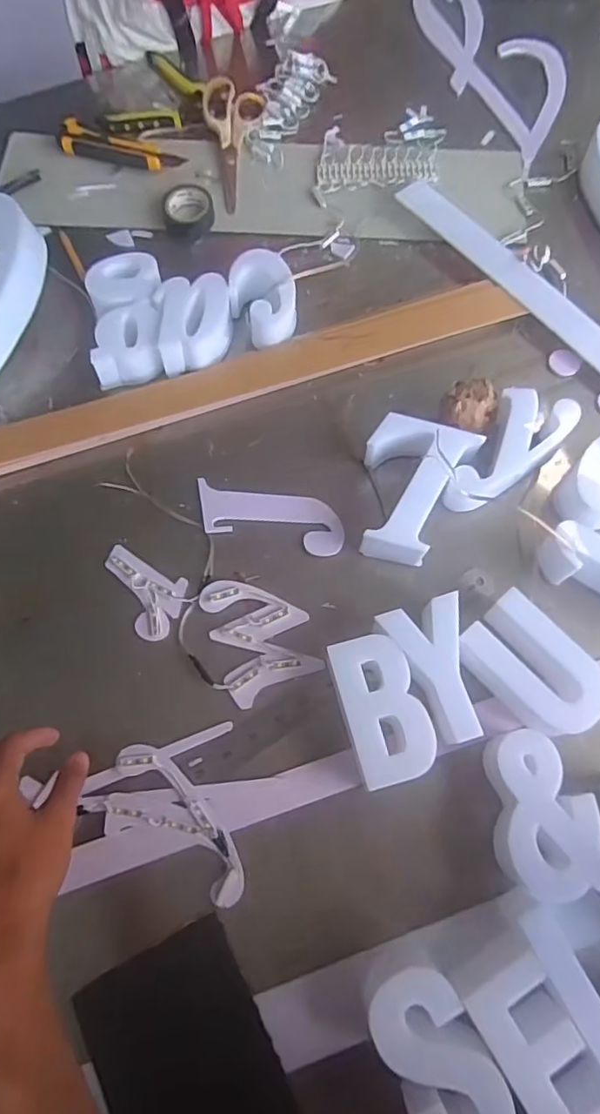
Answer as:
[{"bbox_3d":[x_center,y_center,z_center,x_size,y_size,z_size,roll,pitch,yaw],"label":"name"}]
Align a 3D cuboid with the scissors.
[{"bbox_3d":[-0.080,-0.484,0.667,0.070,0.018,0.187,1,70,1],"label":"scissors"}]

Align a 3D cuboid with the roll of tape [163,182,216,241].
[{"bbox_3d":[-0.123,-0.382,0.641,0.056,0.027,0.057,0,70,1],"label":"roll of tape"}]

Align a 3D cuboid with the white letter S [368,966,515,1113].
[{"bbox_3d":[0.090,0.328,0.379,0.062,0.037,0.108,-27,72,-9],"label":"white letter S"}]

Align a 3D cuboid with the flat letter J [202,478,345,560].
[{"bbox_3d":[-0.028,-0.037,0.525,0.139,0.004,0.053,12,70,5],"label":"flat letter J"}]

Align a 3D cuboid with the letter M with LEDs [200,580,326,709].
[{"bbox_3d":[-0.034,0.063,0.487,0.079,0.009,0.104,-19,71,-6],"label":"letter M with LEDs"}]

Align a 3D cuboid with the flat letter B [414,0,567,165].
[{"bbox_3d":[0.250,-0.636,0.729,0.144,0.013,0.339,-19,71,-6],"label":"flat letter B"}]

